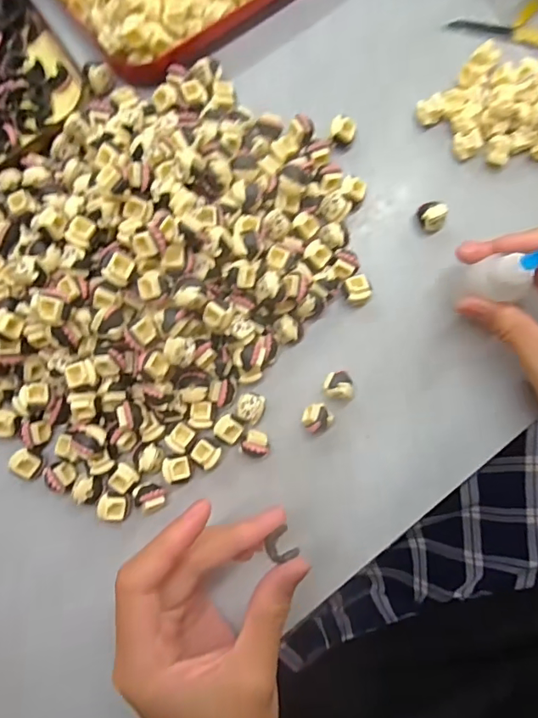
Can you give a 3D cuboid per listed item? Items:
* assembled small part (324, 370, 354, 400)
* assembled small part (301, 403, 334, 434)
[{"bbox_3d":[0.039,0.014,0.275,0.016,0.017,0.015,0,84,-1],"label":"assembled small part"},{"bbox_3d":[0.026,0.033,0.272,0.016,0.017,0.015,0,84,-1],"label":"assembled small part"}]

